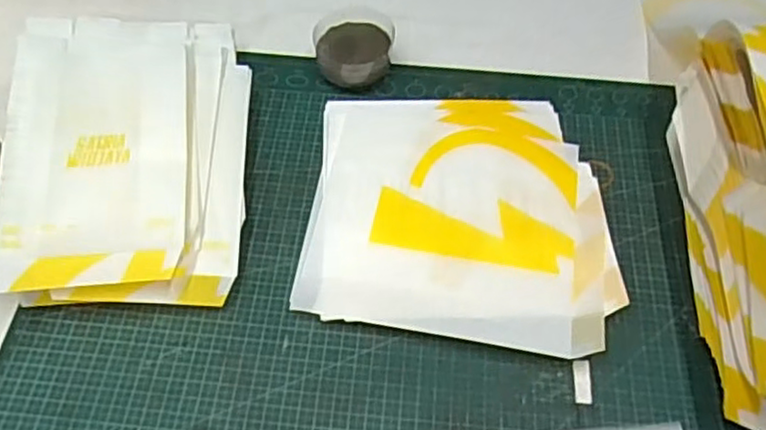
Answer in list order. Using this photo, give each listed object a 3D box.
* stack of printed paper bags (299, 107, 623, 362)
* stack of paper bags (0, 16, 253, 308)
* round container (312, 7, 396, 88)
[{"bbox_3d":[0.052,-0.004,0.466,0.196,0.017,0.197,5,57,2],"label":"stack of printed paper bags"},{"bbox_3d":[-0.169,-0.045,0.462,0.148,0.060,0.222,-4,57,-3],"label":"stack of paper bags"},{"bbox_3d":[-0.024,-0.131,0.540,0.059,0.040,0.067,-10,57,-7],"label":"round container"}]

